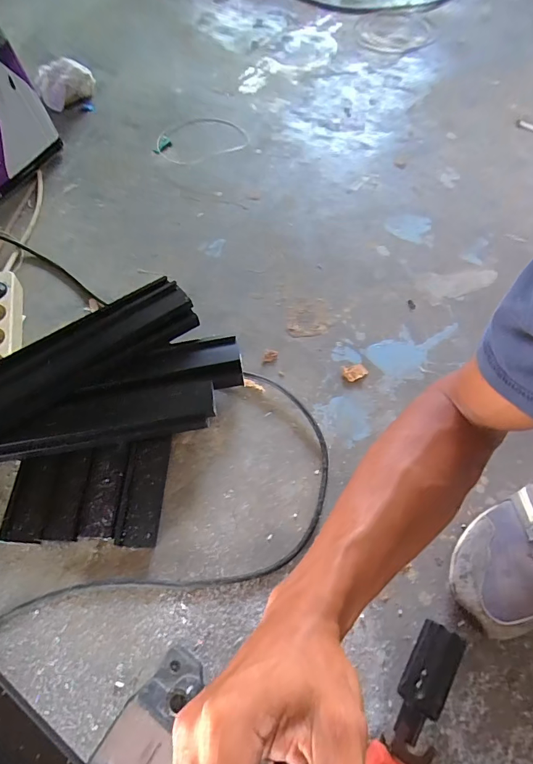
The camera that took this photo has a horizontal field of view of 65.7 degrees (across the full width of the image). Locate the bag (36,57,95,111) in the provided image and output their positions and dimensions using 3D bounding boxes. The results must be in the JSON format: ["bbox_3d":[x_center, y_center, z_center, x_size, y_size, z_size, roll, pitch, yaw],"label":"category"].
[{"bbox_3d":[-0.454,-0.667,0.932,0.127,0.072,0.058,-13,63,-5],"label":"bag"}]

